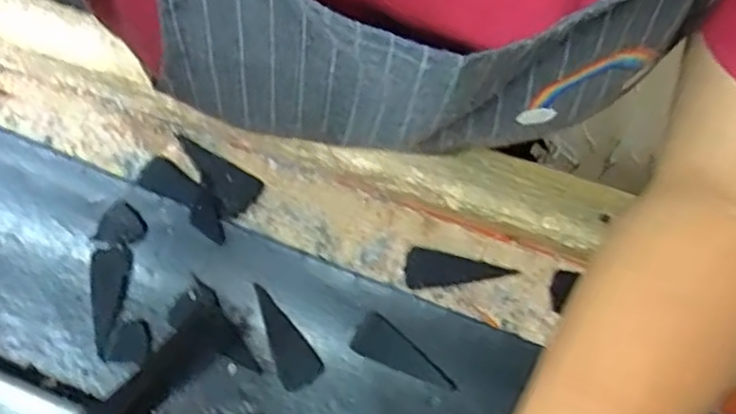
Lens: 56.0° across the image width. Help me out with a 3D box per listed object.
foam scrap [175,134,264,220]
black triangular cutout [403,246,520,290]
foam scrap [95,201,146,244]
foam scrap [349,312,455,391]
[{"bbox_3d":[-0.098,-0.027,0.462,0.032,0.005,0.068,-30,78,-6],"label":"foam scrap"},{"bbox_3d":[0.058,0.044,0.444,0.068,0.004,0.026,11,77,3],"label":"black triangular cutout"},{"bbox_3d":[-0.163,0.010,0.458,0.035,0.004,0.026,3,91,8],"label":"foam scrap"},{"bbox_3d":[0.025,0.094,0.443,0.069,0.009,0.026,25,78,6],"label":"foam scrap"}]

